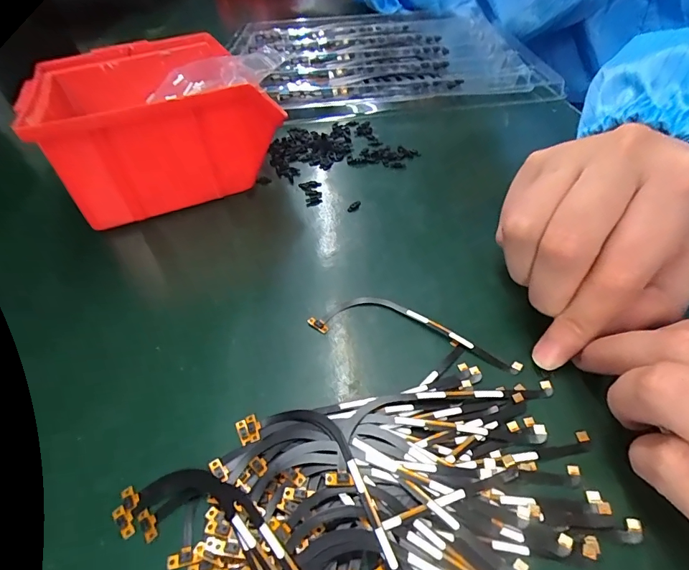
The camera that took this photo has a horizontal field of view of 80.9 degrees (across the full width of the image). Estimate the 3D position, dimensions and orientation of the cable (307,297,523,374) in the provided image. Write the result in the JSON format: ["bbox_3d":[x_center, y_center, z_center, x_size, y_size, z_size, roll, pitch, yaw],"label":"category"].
[{"bbox_3d":[0.029,0.018,0.174,0.088,0.004,0.023,9,48,17],"label":"cable"}]

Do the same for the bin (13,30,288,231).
[{"bbox_3d":[-0.119,-0.108,0.264,0.128,0.060,0.127,-22,48,-12],"label":"bin"}]

